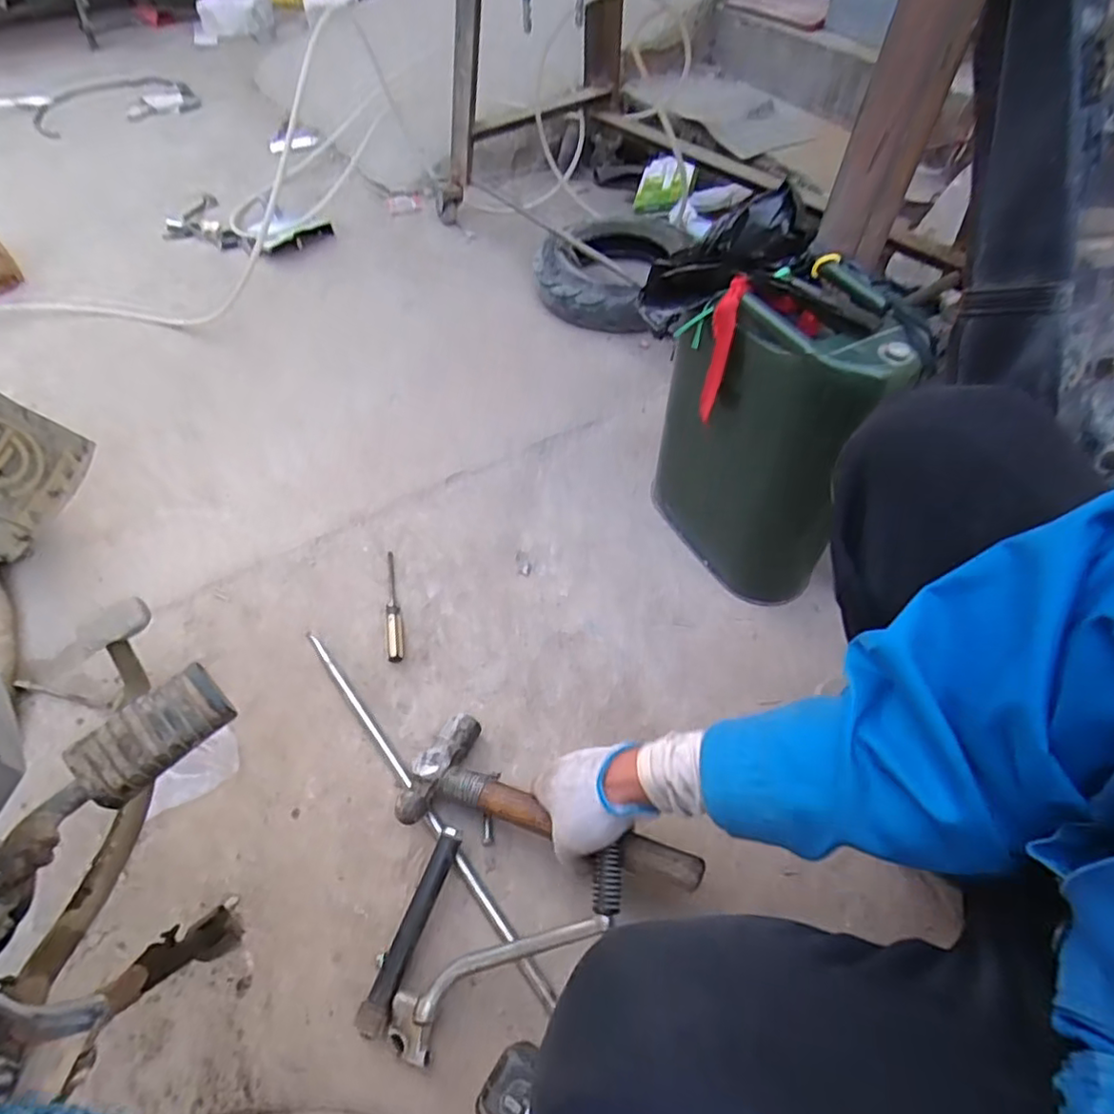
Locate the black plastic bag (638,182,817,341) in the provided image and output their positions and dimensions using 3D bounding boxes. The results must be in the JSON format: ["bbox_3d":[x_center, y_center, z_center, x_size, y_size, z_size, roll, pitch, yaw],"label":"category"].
[{"bbox_3d":[0.160,-0.286,0.615,0.172,0.068,0.065,-27,51,27],"label":"black plastic bag"}]

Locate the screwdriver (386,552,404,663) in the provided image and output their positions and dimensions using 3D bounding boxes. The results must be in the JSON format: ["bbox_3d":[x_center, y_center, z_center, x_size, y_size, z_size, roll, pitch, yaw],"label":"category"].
[{"bbox_3d":[-0.211,0.057,0.800,0.017,0.025,0.169,-10,54,-5],"label":"screwdriver"}]

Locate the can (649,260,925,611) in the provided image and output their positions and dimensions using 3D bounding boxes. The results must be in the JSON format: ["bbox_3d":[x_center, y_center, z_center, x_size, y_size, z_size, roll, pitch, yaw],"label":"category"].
[{"bbox_3d":[0.242,-0.129,0.710,0.134,0.368,0.220,-29,58,-18],"label":"can"}]

